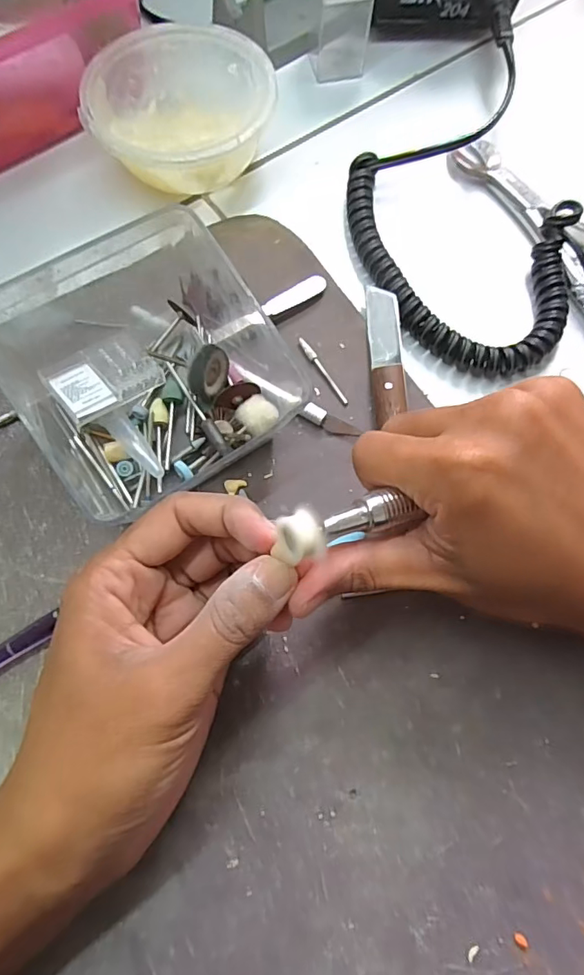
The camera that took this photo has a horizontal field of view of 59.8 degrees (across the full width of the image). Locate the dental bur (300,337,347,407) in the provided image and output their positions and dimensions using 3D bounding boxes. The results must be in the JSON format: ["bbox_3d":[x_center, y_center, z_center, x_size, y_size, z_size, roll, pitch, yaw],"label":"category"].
[{"bbox_3d":[0.016,-0.061,0.263,0.005,0.004,0.044,-29,76,-10],"label":"dental bur"}]

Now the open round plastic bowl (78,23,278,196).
[{"bbox_3d":[-0.061,-0.211,0.288,0.097,0.034,0.097,0,72,-1],"label":"open round plastic bowl"}]

